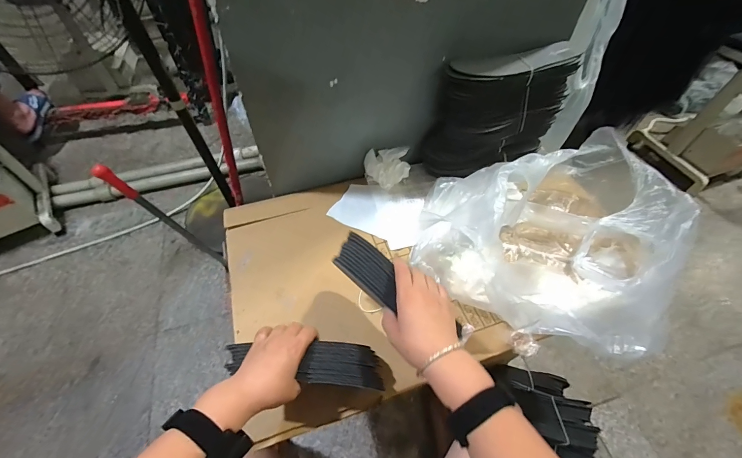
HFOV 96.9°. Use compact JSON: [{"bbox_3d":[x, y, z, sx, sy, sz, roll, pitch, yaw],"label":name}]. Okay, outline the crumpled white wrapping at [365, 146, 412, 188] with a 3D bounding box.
[{"bbox_3d":[0.033,-0.125,0.698,0.094,0.059,0.072,-3,54,-3],"label":"crumpled white wrapping"}]

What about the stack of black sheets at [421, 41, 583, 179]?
[{"bbox_3d":[0.248,-0.222,0.655,0.262,0.215,0.091,-15,55,-12],"label":"stack of black sheets"}]

